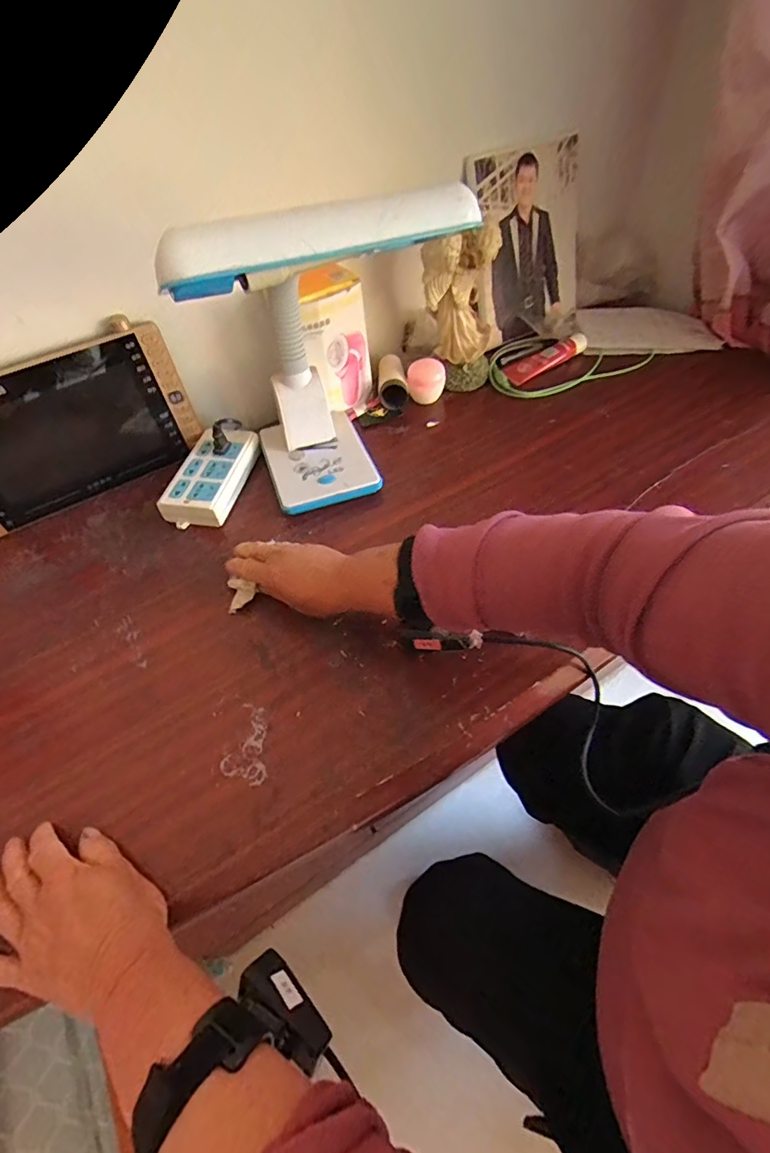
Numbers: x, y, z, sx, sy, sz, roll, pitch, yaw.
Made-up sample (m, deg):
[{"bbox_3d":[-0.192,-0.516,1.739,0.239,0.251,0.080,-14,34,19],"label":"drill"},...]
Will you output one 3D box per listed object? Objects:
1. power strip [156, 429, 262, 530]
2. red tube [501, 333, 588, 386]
[{"bbox_3d":[-0.219,-0.130,0.637,0.088,0.035,0.156,8,54,10],"label":"power strip"},{"bbox_3d":[0.246,-0.335,0.758,0.145,0.024,0.049,-30,57,-17],"label":"red tube"}]

